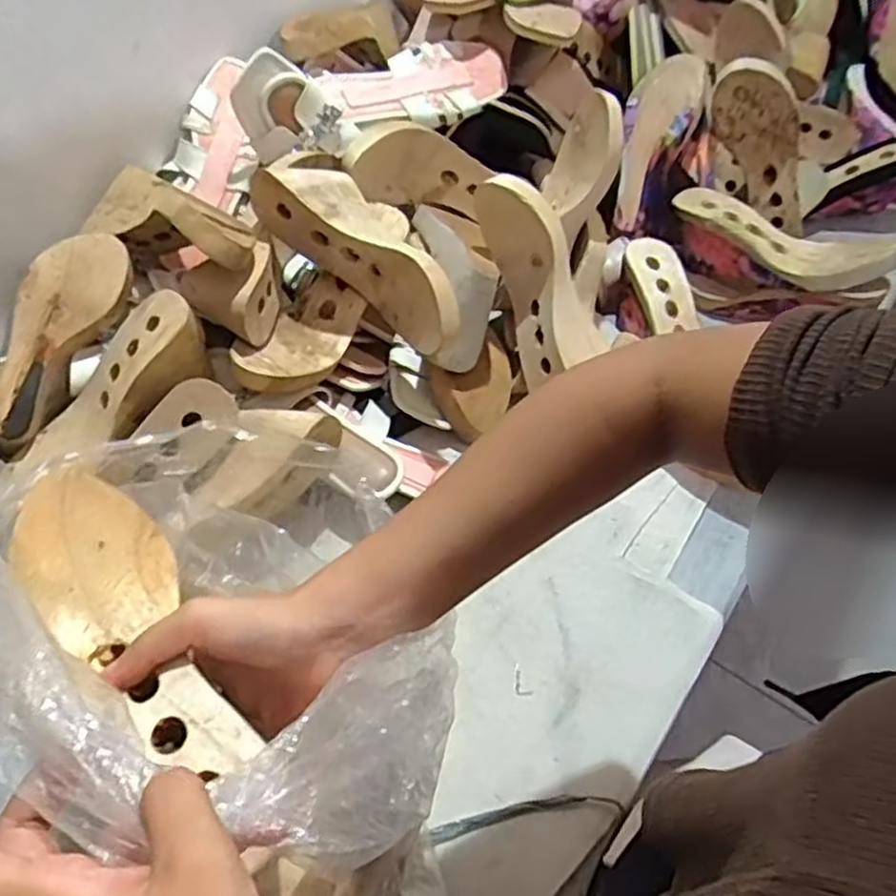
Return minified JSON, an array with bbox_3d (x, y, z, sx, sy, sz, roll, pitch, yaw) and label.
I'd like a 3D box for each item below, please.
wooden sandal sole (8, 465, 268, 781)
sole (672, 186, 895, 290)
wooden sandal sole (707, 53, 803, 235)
[{"bbox_3d":[-0.156,0.087,0.353,0.078,0.043,0.186,-34,53,-24],"label":"wooden sandal sole"},{"bbox_3d":[0.349,-0.230,0.778,0.067,0.044,0.230,-34,60,-25],"label":"sole"},{"bbox_3d":[0.357,-0.336,0.838,0.079,0.208,0.050,0,40,47],"label":"wooden sandal sole"}]

